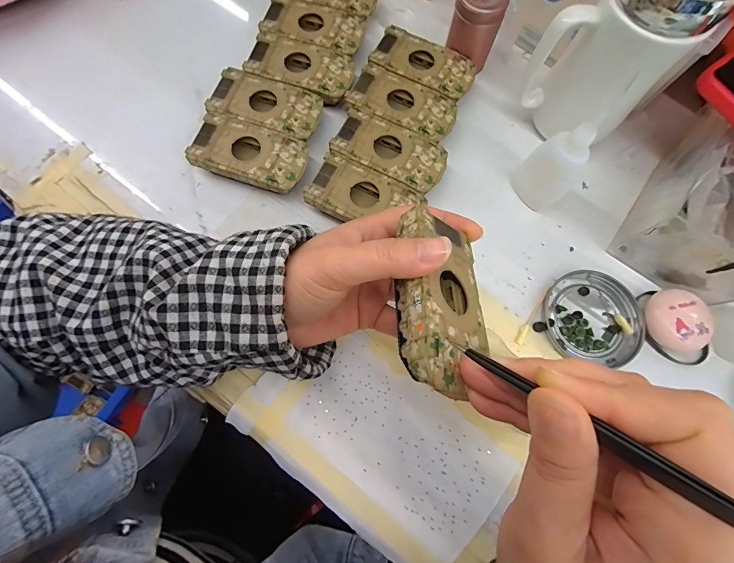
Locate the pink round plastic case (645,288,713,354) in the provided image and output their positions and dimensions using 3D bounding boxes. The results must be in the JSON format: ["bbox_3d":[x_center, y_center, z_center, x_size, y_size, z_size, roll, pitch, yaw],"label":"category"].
[{"bbox_3d":[0.246,0.031,0.278,0.041,0.022,0.046,16,75,3],"label":"pink round plastic case"}]

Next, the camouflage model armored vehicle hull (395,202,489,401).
[{"bbox_3d":[0.038,0.010,0.179,0.057,0.015,0.092,19,56,-32],"label":"camouflage model armored vehicle hull"}]

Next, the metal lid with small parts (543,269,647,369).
[{"bbox_3d":[0.186,0.028,0.286,0.076,0.009,0.074,13,74,2],"label":"metal lid with small parts"}]

